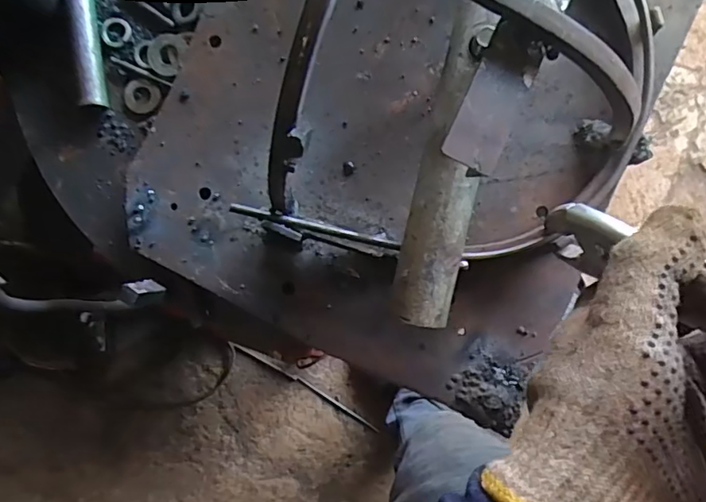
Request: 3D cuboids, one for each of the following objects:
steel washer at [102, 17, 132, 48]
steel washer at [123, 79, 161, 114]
[{"bbox_3d":[-0.159,-0.147,0.353,0.020,0.004,0.019,0,88,-2],"label":"steel washer"},{"bbox_3d":[-0.142,-0.104,0.354,0.025,0.004,0.022,24,87,-1],"label":"steel washer"}]

